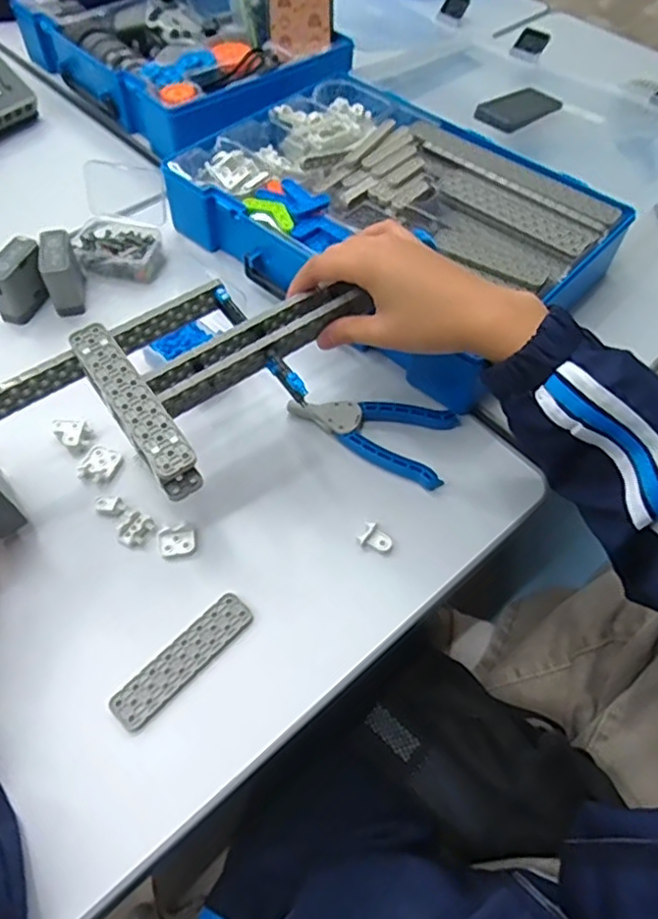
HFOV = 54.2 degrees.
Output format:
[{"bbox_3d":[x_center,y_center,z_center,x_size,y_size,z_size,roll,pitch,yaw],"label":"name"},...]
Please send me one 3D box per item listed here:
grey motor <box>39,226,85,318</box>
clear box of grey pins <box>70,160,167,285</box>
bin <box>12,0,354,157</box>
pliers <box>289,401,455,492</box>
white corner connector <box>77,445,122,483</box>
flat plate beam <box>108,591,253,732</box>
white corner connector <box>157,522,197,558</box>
[{"bbox_3d":[-0.235,-0.163,0.566,0.026,0.056,0.060,-14,58,-10],"label":"grey motor"},{"bbox_3d":[-0.196,-0.224,0.615,0.078,0.047,0.112,3,56,1],"label":"clear box of grey pins"},{"bbox_3d":[-0.174,-0.501,0.790,0.270,0.077,0.386,-35,64,-22],"label":"bin"},{"bbox_3d":[0.037,-0.030,0.509,0.129,0.016,0.071,24,59,14],"label":"pliers"},{"bbox_3d":[-0.172,0.003,0.481,0.027,0.006,0.030,15,57,9],"label":"white corner connector"},{"bbox_3d":[-0.091,0.124,0.403,0.027,0.004,0.099,38,64,21],"label":"flat plate beam"},{"bbox_3d":[-0.107,0.056,0.449,0.026,0.007,0.021,-13,58,-9],"label":"white corner connector"}]

